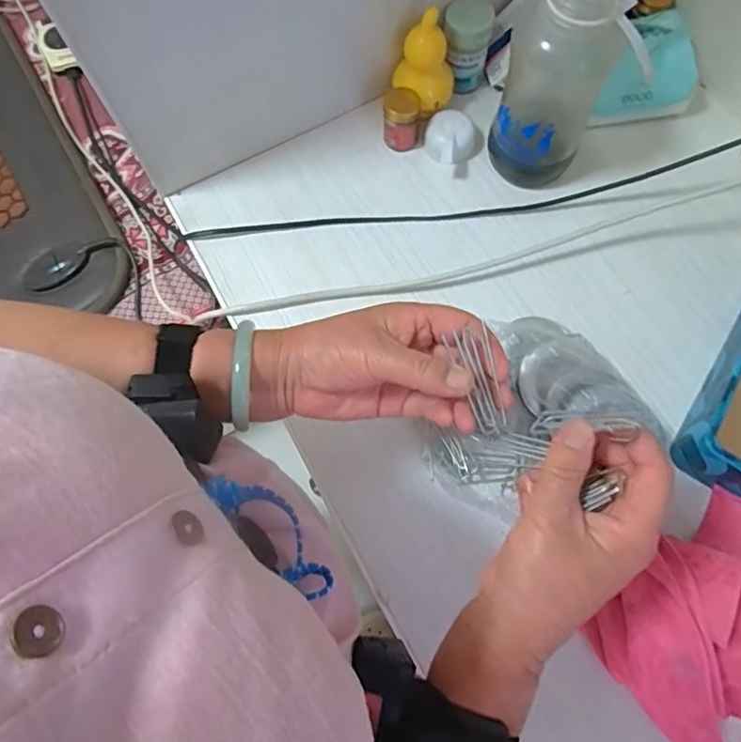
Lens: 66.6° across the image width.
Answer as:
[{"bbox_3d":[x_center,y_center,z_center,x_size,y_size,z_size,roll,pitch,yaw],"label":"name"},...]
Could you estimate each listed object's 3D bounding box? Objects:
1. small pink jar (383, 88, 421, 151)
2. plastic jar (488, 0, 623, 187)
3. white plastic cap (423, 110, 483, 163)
[{"bbox_3d":[0.033,-0.266,0.601,0.036,0.053,0.044,4,71,3],"label":"small pink jar"},{"bbox_3d":[0.162,-0.254,0.521,0.070,0.189,0.070,-1,70,2],"label":"plastic jar"},{"bbox_3d":[0.086,-0.247,0.598,0.059,0.034,0.049,-29,72,-8],"label":"white plastic cap"}]

